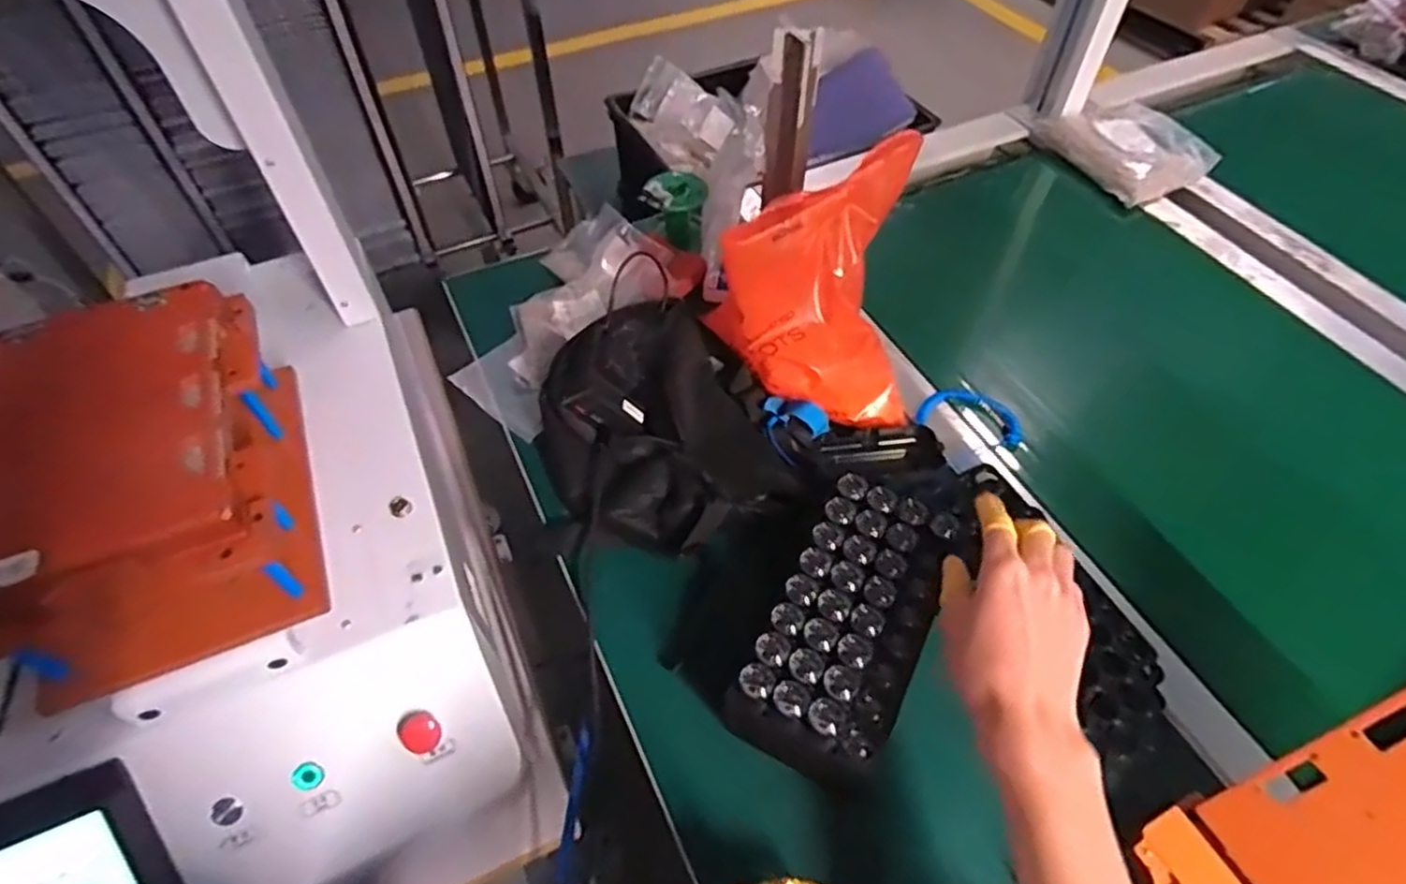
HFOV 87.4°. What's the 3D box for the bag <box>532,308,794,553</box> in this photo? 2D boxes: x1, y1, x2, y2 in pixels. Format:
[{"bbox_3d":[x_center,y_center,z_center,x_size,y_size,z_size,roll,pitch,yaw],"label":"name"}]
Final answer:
[{"bbox_3d":[-0.042,-0.019,0.652,0.198,0.078,0.237,-16,54,-11],"label":"bag"}]

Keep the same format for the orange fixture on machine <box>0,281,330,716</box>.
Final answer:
[{"bbox_3d":[-0.421,0.023,0.547,0.191,0.141,0.260,-21,55,-15],"label":"orange fixture on machine"}]

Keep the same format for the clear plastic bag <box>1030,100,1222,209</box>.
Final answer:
[{"bbox_3d":[0.548,-0.391,0.957,0.149,0.044,0.191,-17,54,-12],"label":"clear plastic bag"}]

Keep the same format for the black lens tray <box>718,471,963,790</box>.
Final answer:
[{"bbox_3d":[0.101,0.118,0.495,0.097,0.026,0.204,24,60,18],"label":"black lens tray"}]

